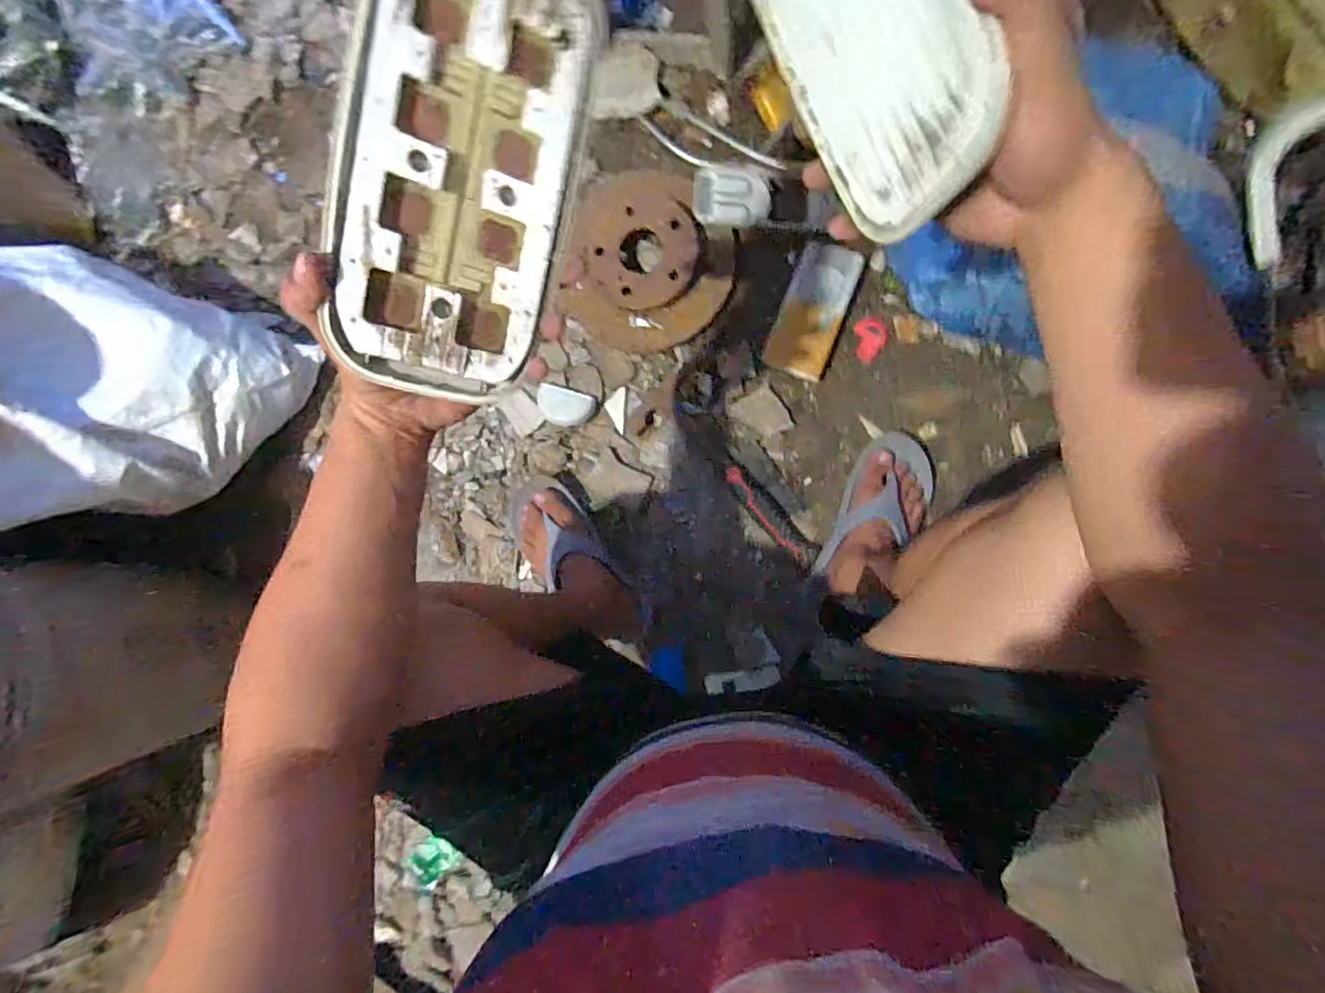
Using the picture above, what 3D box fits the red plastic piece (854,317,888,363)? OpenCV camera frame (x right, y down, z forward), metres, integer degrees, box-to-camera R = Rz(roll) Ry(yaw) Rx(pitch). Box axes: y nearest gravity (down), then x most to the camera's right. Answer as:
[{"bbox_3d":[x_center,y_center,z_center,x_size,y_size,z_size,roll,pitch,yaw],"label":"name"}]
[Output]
[{"bbox_3d":[0.288,-0.216,0.776,0.041,0.013,0.056,-9,90,7],"label":"red plastic piece"}]

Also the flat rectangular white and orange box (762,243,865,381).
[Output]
[{"bbox_3d":[0.205,-0.251,0.767,0.081,0.017,0.168,21,106,6],"label":"flat rectangular white and orange box"}]

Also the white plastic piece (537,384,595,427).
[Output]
[{"bbox_3d":[-0.141,-0.129,0.813,0.078,0.017,0.053,16,93,6],"label":"white plastic piece"}]

